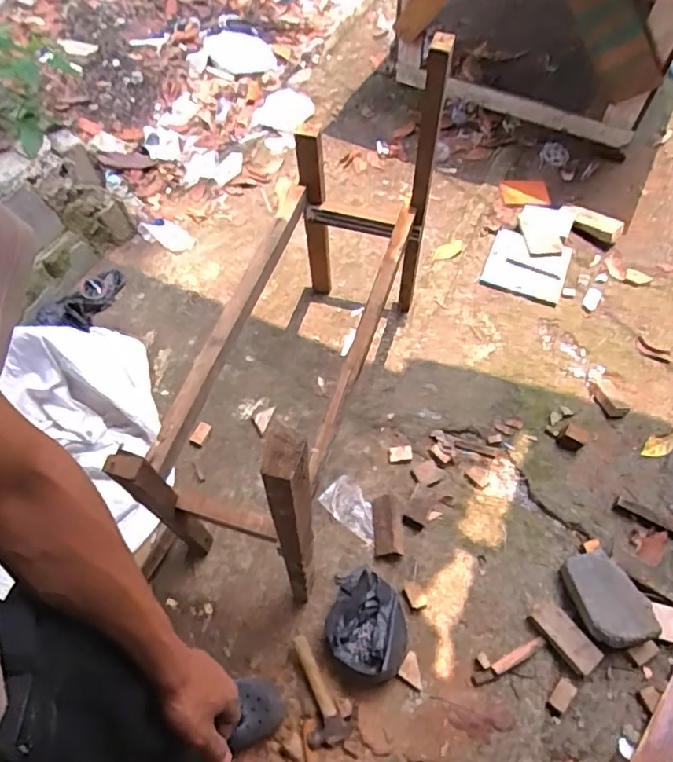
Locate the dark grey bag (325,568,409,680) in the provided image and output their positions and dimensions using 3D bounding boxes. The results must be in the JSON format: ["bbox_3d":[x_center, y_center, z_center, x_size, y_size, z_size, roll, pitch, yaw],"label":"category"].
[{"bbox_3d":[0.072,0.534,1.220,0.175,0.084,0.197,13,61,9],"label":"dark grey bag"}]

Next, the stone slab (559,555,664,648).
[{"bbox_3d":[0.611,0.494,1.252,0.144,0.063,0.206,-17,48,-3],"label":"stone slab"}]

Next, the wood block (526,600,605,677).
[{"bbox_3d":[0.508,0.570,1.234,0.070,0.046,0.158,-32,64,-16],"label":"wood block"}]

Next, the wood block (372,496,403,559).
[{"bbox_3d":[0.126,0.355,1.347,0.071,0.048,0.158,-2,59,0],"label":"wood block"}]

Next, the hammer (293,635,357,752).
[{"bbox_3d":[-0.038,0.657,1.183,0.108,0.024,0.214,-21,73,-12],"label":"hammer"}]

